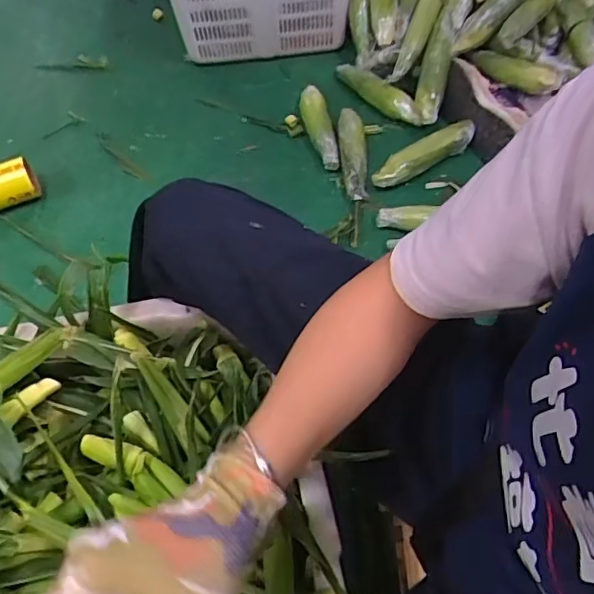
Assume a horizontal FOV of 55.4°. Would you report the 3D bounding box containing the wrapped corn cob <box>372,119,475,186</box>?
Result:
[{"bbox_3d":[0.269,-0.299,1.185,0.248,0.048,0.047,-29,61,-14],"label":"wrapped corn cob"}]

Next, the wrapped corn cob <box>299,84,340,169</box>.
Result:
[{"bbox_3d":[0.048,-0.391,1.287,0.060,0.073,0.267,-11,58,-4],"label":"wrapped corn cob"}]

